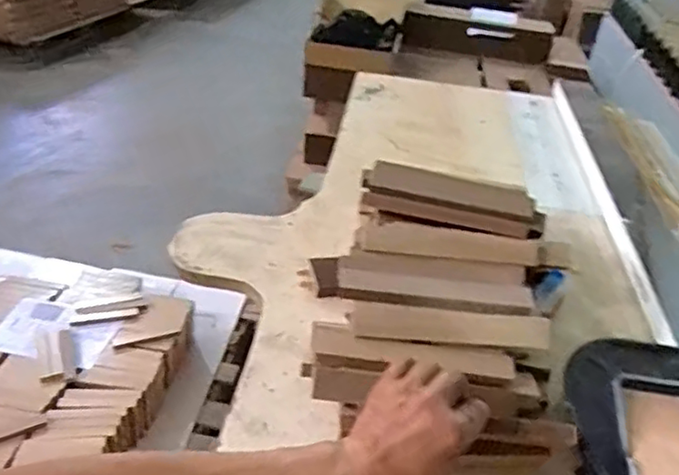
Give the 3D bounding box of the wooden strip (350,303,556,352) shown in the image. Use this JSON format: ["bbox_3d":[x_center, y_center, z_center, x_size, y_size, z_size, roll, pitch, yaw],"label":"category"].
[{"bbox_3d":[0.102,0.082,0.592,0.177,0.011,0.034,3,65,2],"label":"wooden strip"}]

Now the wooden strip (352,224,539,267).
[{"bbox_3d":[0.109,0.005,0.666,0.182,0.016,0.041,7,33,0],"label":"wooden strip"}]

